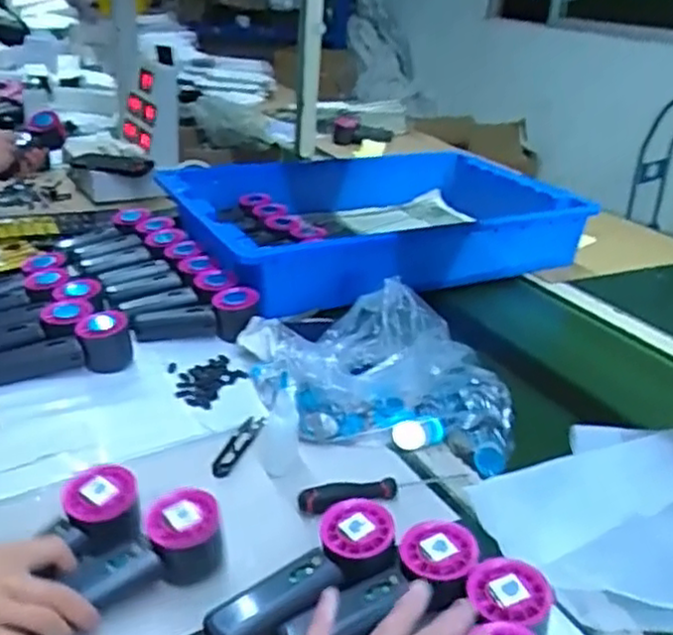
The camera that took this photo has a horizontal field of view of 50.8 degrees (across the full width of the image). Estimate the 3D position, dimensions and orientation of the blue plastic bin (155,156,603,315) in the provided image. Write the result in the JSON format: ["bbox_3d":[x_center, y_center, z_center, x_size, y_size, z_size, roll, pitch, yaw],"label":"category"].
[{"bbox_3d":[0.070,-0.166,1.211,0.658,0.133,0.420,-15,32,-27],"label":"blue plastic bin"}]

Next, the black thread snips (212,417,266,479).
[{"bbox_3d":[-0.097,0.123,0.705,0.024,0.014,0.099,9,29,14],"label":"black thread snips"}]

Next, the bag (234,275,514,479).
[{"bbox_3d":[0.041,0.055,0.773,0.285,0.089,0.235,-1,28,-4],"label":"bag"}]

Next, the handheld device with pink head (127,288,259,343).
[{"bbox_3d":[-0.176,0.001,0.882,0.154,0.052,0.064,-3,28,-7],"label":"handheld device with pink head"}]

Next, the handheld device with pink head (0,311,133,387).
[{"bbox_3d":[-0.315,0.041,0.808,0.155,0.054,0.044,-10,30,-20],"label":"handheld device with pink head"}]

